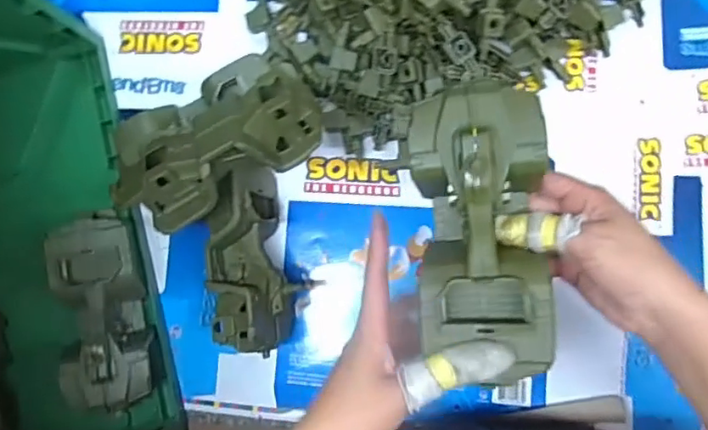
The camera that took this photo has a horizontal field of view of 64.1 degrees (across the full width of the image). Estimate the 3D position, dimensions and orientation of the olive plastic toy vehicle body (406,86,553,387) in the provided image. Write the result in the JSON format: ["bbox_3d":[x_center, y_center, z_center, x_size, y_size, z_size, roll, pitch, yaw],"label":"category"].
[{"bbox_3d":[0.076,0.009,0.342,0.075,0.060,0.170,-5,92,8],"label":"olive plastic toy vehicle body"}]

